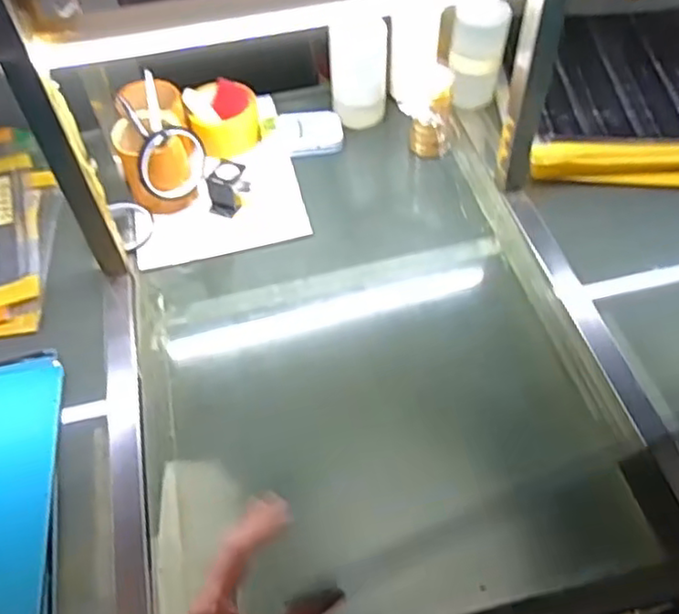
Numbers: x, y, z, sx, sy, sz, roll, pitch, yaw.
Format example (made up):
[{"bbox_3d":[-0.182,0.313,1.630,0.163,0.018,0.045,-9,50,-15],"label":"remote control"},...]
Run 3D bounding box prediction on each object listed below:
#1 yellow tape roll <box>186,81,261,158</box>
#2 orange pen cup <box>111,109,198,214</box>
[{"bbox_3d":[-0.154,-0.257,0.896,0.086,0.062,0.081,13,55,12],"label":"yellow tape roll"},{"bbox_3d":[-0.227,-0.175,0.804,0.082,0.100,0.091,-19,55,-11],"label":"orange pen cup"}]

